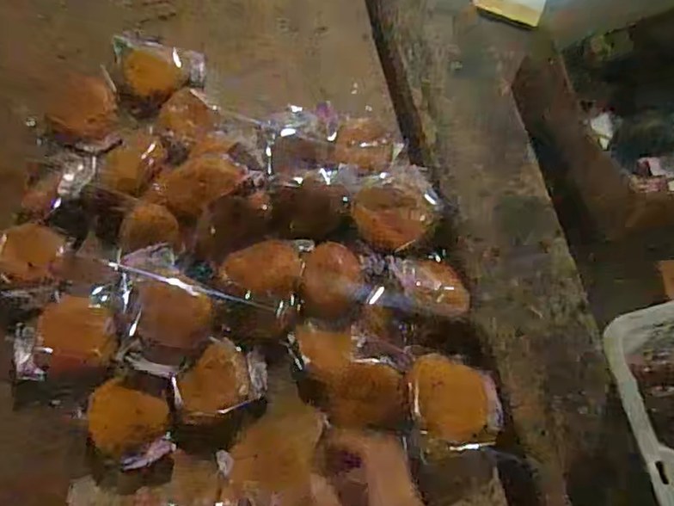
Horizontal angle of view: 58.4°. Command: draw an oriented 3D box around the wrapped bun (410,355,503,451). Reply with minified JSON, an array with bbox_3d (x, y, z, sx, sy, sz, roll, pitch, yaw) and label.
[{"bbox_3d":[0.112,0.145,0.579,0.085,0.052,0.081,3,69,0],"label":"wrapped bun"}]

